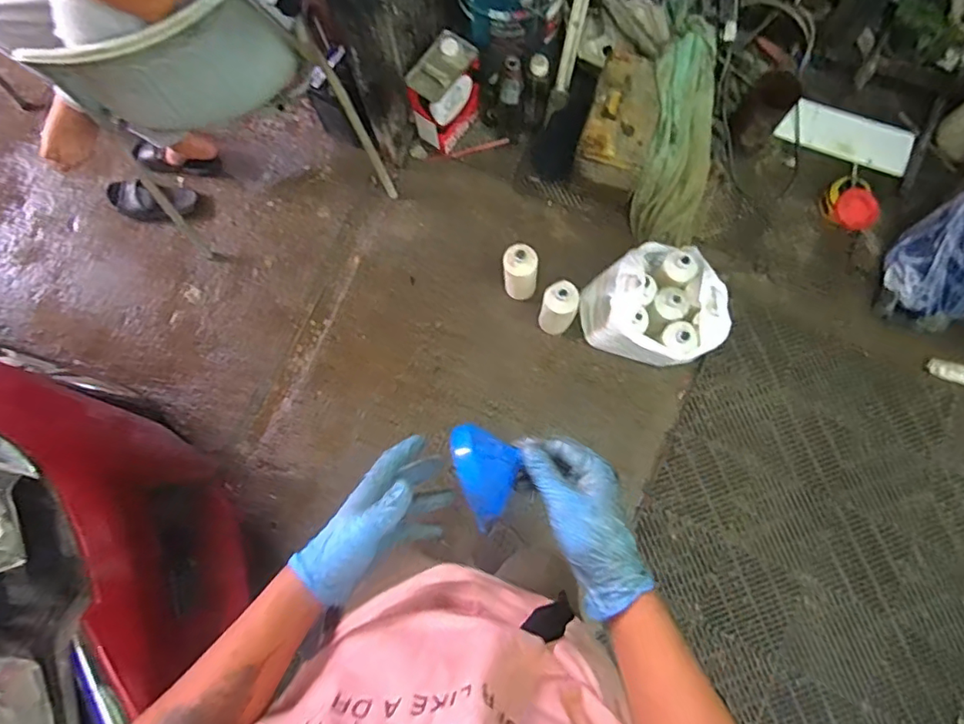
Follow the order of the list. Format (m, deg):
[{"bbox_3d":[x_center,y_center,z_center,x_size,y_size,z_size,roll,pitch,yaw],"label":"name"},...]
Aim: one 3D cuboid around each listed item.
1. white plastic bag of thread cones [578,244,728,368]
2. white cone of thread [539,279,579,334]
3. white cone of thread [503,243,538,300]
[{"bbox_3d":[0.424,-0.142,1.345,0.323,0.199,0.284,17,79,5],"label":"white plastic bag of thread cones"},{"bbox_3d":[0.192,-0.131,1.363,0.090,0.214,0.089,16,78,5],"label":"white cone of thread"},{"bbox_3d":[0.100,-0.230,1.379,0.092,0.200,0.073,6,77,3],"label":"white cone of thread"}]

